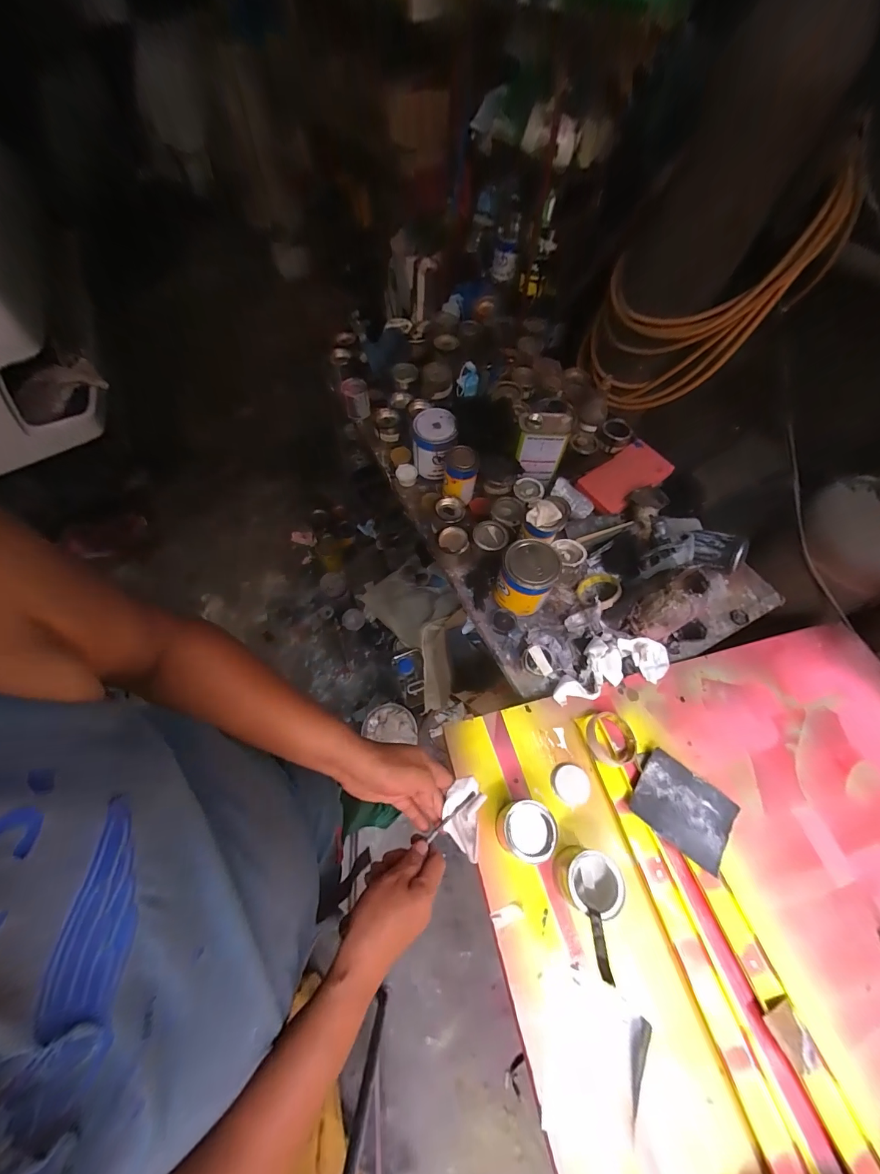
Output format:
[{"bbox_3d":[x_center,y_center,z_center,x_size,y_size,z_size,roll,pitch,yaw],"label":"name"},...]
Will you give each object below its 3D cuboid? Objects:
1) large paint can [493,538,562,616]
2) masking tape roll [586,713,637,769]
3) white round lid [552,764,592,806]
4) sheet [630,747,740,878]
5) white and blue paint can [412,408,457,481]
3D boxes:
[{"bbox_3d":[0.166,-0.010,0.740,0.096,0.148,0.101,0,59,0],"label":"large paint can"},{"bbox_3d":[0.284,0.253,0.638,0.074,0.023,0.081,0,59,0],"label":"masking tape roll"},{"bbox_3d":[0.209,0.314,0.611,0.059,0.005,0.058,0,59,0],"label":"white round lid"},{"bbox_3d":[0.377,0.341,0.597,0.140,0.005,0.114,35,65,16],"label":"sheet"},{"bbox_3d":[-0.012,-0.325,0.887,0.097,0.138,0.098,1,61,-1],"label":"white and blue paint can"}]

